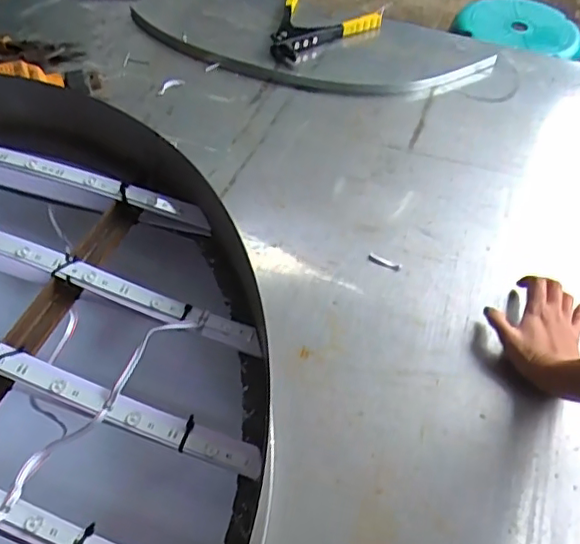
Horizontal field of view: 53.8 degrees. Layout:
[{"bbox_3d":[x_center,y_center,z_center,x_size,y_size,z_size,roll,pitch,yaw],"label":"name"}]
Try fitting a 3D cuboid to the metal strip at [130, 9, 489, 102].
[{"bbox_3d":[-0.002,-0.390,1.021,0.697,0.038,0.152,15,53,11],"label":"metal strip"}]

